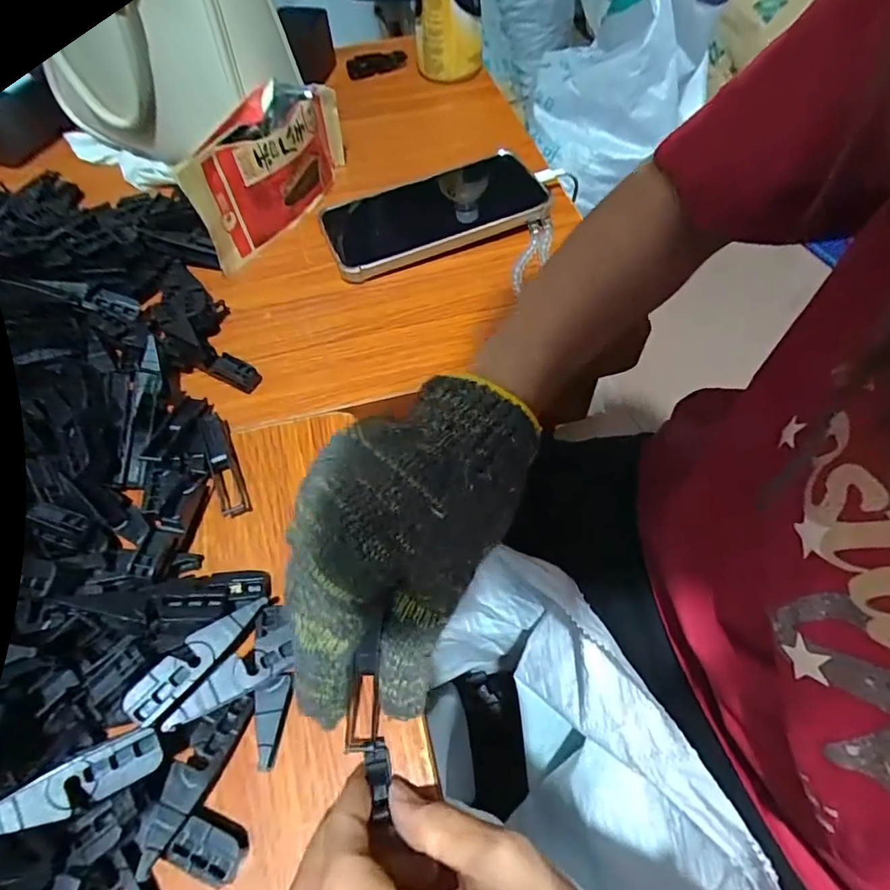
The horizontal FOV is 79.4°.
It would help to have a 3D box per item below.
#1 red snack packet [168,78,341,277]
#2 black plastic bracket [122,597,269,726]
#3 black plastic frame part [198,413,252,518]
[{"bbox_3d":[-0.131,-0.217,0.416,0.044,0.083,0.165,12,58,8],"label":"red snack packet"},{"bbox_3d":[-0.107,0.089,0.233,0.017,0.005,0.064,29,63,19],"label":"black plastic bracket"},{"bbox_3d":[-0.125,0.010,0.303,0.014,0.014,0.064,-21,59,-11],"label":"black plastic frame part"}]

